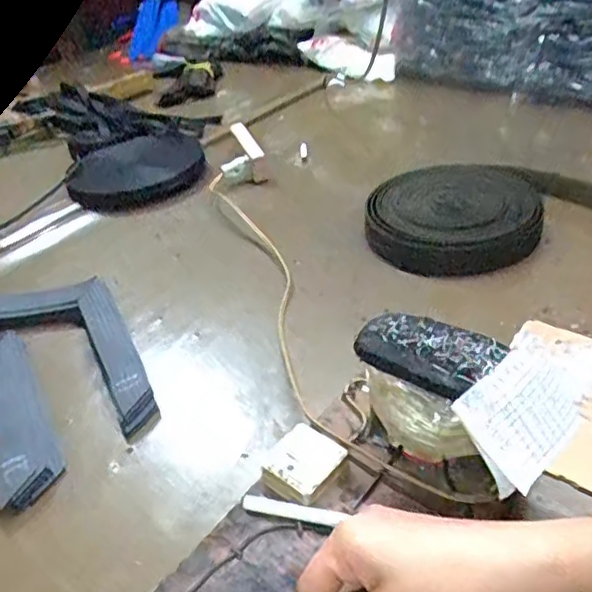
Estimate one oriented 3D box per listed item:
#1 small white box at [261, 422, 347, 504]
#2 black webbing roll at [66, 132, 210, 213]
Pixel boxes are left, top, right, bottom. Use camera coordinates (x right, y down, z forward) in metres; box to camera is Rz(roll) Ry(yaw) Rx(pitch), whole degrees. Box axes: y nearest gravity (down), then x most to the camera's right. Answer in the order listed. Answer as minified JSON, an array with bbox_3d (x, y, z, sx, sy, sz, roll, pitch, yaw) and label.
[{"bbox_3d":[0.004,0.119,0.435,0.048,0.019,0.052,26,47,39],"label":"small white box"},{"bbox_3d":[-0.243,-0.190,0.931,0.201,0.039,0.197,-6,35,4],"label":"black webbing roll"}]

